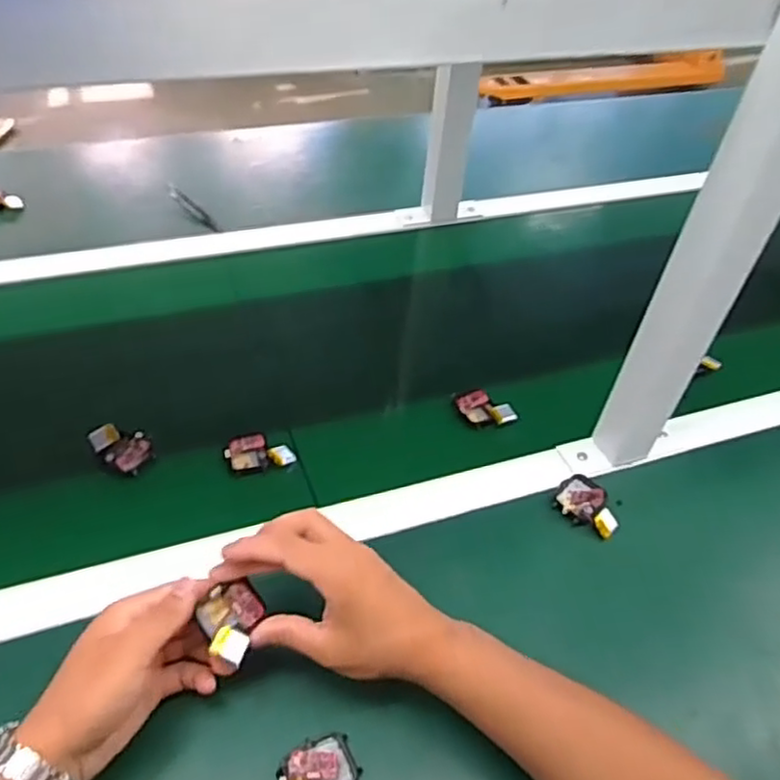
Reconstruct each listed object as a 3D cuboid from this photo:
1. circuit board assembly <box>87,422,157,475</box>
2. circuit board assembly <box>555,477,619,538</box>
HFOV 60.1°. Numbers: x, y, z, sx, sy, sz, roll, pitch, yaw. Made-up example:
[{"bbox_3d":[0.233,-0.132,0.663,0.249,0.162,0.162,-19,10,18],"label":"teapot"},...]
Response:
[{"bbox_3d":[-0.240,0.049,0.604,0.058,0.013,0.036,26,49,19],"label":"circuit board assembly"},{"bbox_3d":[0.178,0.099,0.597,0.056,0.022,0.048,31,50,23],"label":"circuit board assembly"}]

